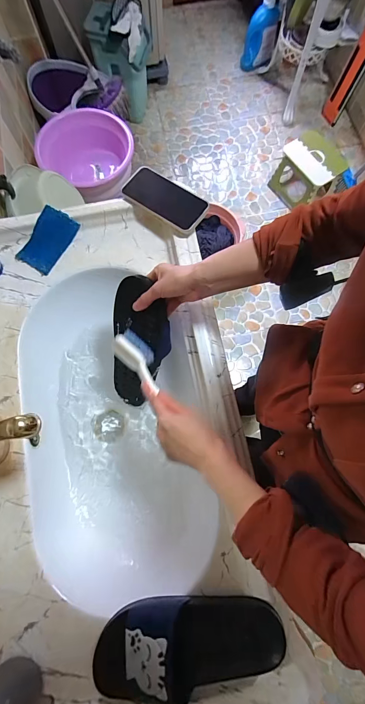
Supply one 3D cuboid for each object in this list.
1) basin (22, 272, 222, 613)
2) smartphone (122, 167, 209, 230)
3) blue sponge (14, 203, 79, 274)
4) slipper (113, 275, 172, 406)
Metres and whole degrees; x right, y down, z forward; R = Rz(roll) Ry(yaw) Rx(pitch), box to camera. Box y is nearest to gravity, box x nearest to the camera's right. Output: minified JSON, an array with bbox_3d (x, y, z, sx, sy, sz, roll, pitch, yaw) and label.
[{"bbox_3d":[-0.125,0.125,0.585,0.289,0.127,0.540,-10,76,-3],"label":"basin"},{"bbox_3d":[-0.033,-0.285,0.582,0.154,0.013,0.072,34,78,8],"label":"smartphone"},{"bbox_3d":[-0.251,-0.208,0.585,0.065,0.013,0.116,32,93,-9],"label":"blue sponge"},{"bbox_3d":[-0.077,-0.001,0.564,0.098,0.248,0.065,11,31,3],"label":"slipper"}]

